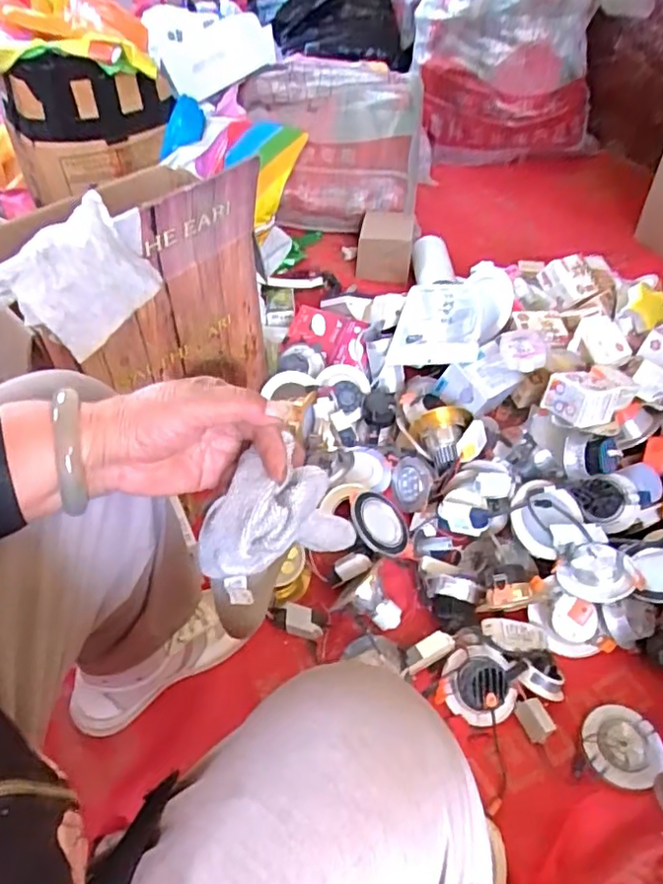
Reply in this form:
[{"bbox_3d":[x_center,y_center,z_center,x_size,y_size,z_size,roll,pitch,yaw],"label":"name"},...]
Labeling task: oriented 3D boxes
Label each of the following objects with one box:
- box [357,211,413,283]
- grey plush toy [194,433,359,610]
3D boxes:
[{"bbox_3d":[0.113,-0.408,1.321,0.112,0.095,0.121,6,48,6],"label":"box"},{"bbox_3d":[-0.036,0.050,0.419,0.060,0.104,0.095,32,55,26],"label":"grey plush toy"}]

